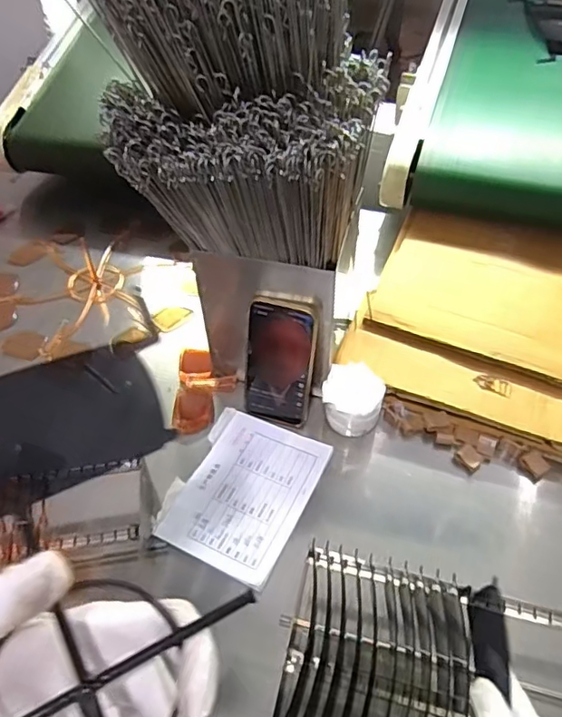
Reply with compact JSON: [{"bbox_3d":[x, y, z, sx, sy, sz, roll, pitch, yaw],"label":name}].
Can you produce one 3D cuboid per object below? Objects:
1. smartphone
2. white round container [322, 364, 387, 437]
[{"bbox_3d":[-0.002,0.009,0.618,0.073,0.162,0.012,15,37,15],"label":"smartphone"},{"bbox_3d":[0.083,0.049,0.644,0.066,0.061,0.060,0,50,1],"label":"white round container"}]

